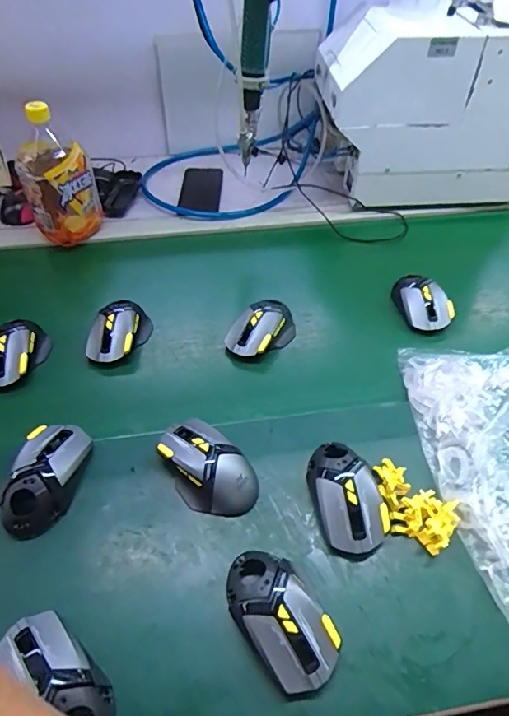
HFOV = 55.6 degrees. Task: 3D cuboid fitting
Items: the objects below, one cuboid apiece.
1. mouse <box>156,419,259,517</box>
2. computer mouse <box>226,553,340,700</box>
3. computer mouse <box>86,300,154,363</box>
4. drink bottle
[{"bbox_3d":[-0.053,0.112,0.511,0.071,0.036,0.126,-36,59,-28],"label":"mouse"},{"bbox_3d":[0.023,0.220,0.421,0.069,0.037,0.123,-28,55,-23],"label":"computer mouse"},{"bbox_3d":[-0.179,-0.036,0.657,0.069,0.044,0.108,13,50,9],"label":"computer mouse"},{"bbox_3d":[-0.311,-0.284,0.762,0.103,0.195,0.086,-19,52,-17],"label":"drink bottle"}]

